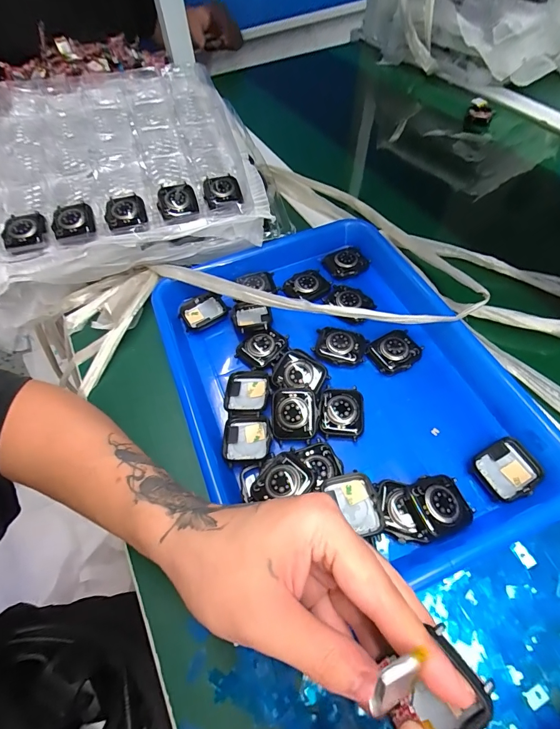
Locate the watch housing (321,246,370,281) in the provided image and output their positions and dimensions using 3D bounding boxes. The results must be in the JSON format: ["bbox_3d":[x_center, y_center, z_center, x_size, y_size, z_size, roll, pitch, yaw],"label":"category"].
[{"bbox_3d":[0.072,-0.113,0.398,0.045,0.013,0.039,-21,58,-9],"label":"watch housing"}]

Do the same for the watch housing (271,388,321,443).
[{"bbox_3d":[0.013,0.041,0.299,0.037,0.010,0.042,-2,80,2],"label":"watch housing"}]

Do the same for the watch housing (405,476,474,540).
[{"bbox_3d":[0.114,0.098,0.259,0.041,0.016,0.038,-18,57,-7],"label":"watch housing"}]

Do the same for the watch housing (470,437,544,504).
[{"bbox_3d":[0.168,0.078,0.272,0.043,0.010,0.038,-25,58,-12],"label":"watch housing"}]

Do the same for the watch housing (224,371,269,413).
[{"bbox_3d":[-0.029,0.025,0.321,0.038,0.014,0.042,-4,57,2],"label":"watch housing"}]

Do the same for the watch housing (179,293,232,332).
[{"bbox_3d":[-0.077,-0.052,0.376,0.046,0.017,0.036,-22,58,-10],"label":"watch housing"}]

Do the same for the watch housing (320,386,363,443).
[{"bbox_3d":[0.051,0.040,0.305,0.035,0.012,0.044,2,57,6],"label":"watch housing"}]

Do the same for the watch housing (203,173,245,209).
[{"bbox_3d":[-0.060,-0.182,0.381,0.038,0.008,0.046,-16,57,-6],"label":"watch housing"}]

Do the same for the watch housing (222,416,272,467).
[{"bbox_3d":[-0.027,0.061,0.296,0.038,0.014,0.040,-5,57,1],"label":"watch housing"}]

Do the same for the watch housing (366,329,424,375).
[{"bbox_3d":[0.106,-0.012,0.335,0.045,0.011,0.038,-24,58,-11],"label":"watch housing"}]

